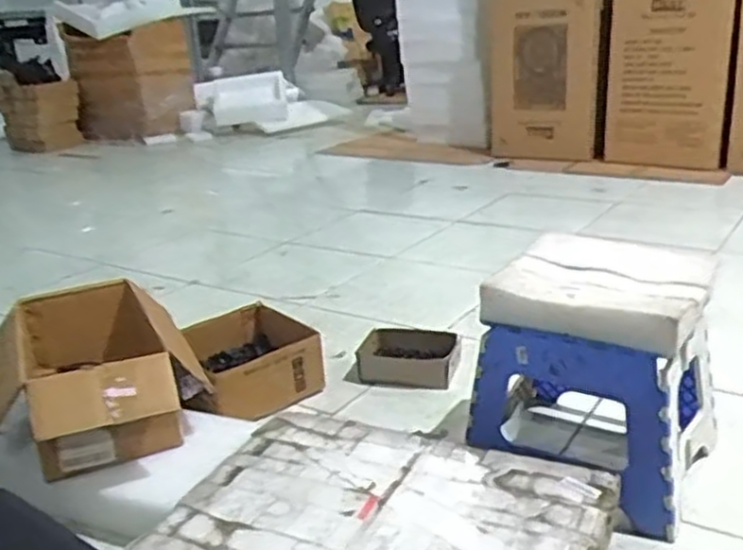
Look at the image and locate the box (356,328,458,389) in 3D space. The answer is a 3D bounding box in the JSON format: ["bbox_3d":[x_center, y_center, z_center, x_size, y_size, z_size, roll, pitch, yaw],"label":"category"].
[{"bbox_3d":[0.068,0.166,1.508,0.188,0.068,0.113,-1,20,7],"label":"box"}]

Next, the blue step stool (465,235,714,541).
[{"bbox_3d":[0.338,0.135,1.115,0.280,0.284,0.292,12,26,37],"label":"blue step stool"}]

